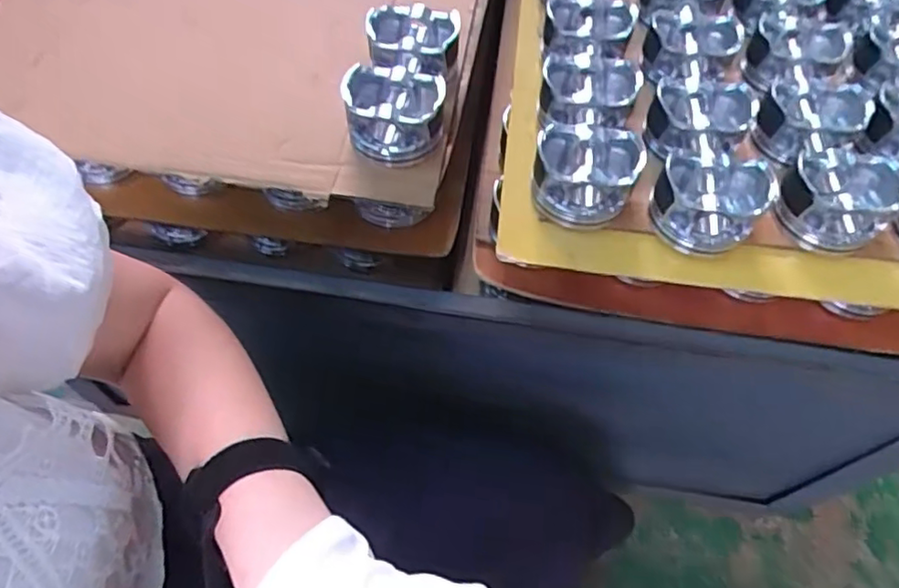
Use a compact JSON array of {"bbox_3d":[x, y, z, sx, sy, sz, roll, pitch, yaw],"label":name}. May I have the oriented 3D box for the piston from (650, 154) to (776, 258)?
[{"bbox_3d":[0.209,-0.075,0.498,0.083,0.053,0.069,4,58,1],"label":"piston"}]

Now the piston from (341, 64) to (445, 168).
[{"bbox_3d":[-0.047,-0.158,0.533,0.084,0.049,0.073,4,58,0],"label":"piston"}]

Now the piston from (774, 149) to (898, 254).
[{"bbox_3d":[0.316,-0.080,0.500,0.079,0.062,0.079,40,65,20],"label":"piston"}]

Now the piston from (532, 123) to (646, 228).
[{"bbox_3d":[0.110,-0.099,0.509,0.082,0.049,0.068,12,59,5],"label":"piston"}]

